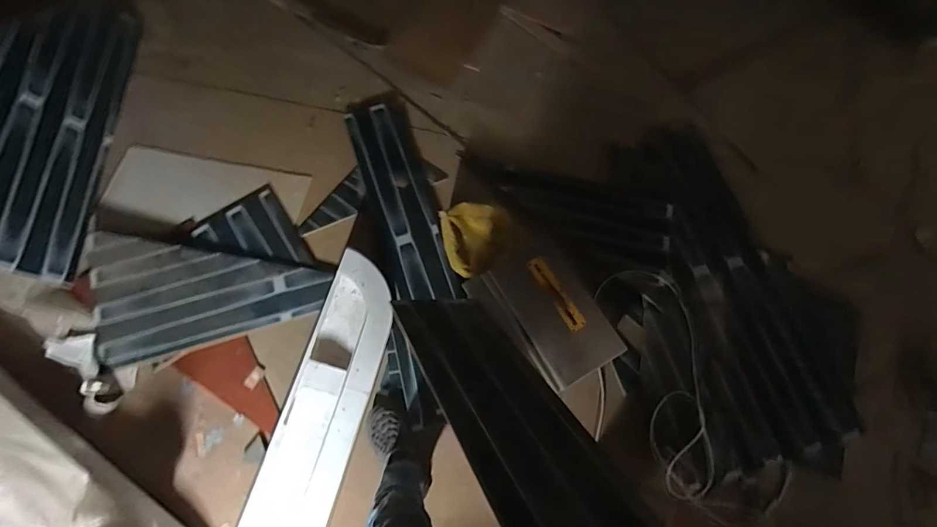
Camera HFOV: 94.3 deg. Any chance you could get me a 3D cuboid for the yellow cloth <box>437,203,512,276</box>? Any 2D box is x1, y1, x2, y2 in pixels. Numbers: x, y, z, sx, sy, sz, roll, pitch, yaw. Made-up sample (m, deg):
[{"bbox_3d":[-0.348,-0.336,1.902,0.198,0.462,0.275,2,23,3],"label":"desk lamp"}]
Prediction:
[{"bbox_3d":[0.037,-0.082,1.478,0.231,0.130,0.230,-12,72,-3],"label":"yellow cloth"}]

